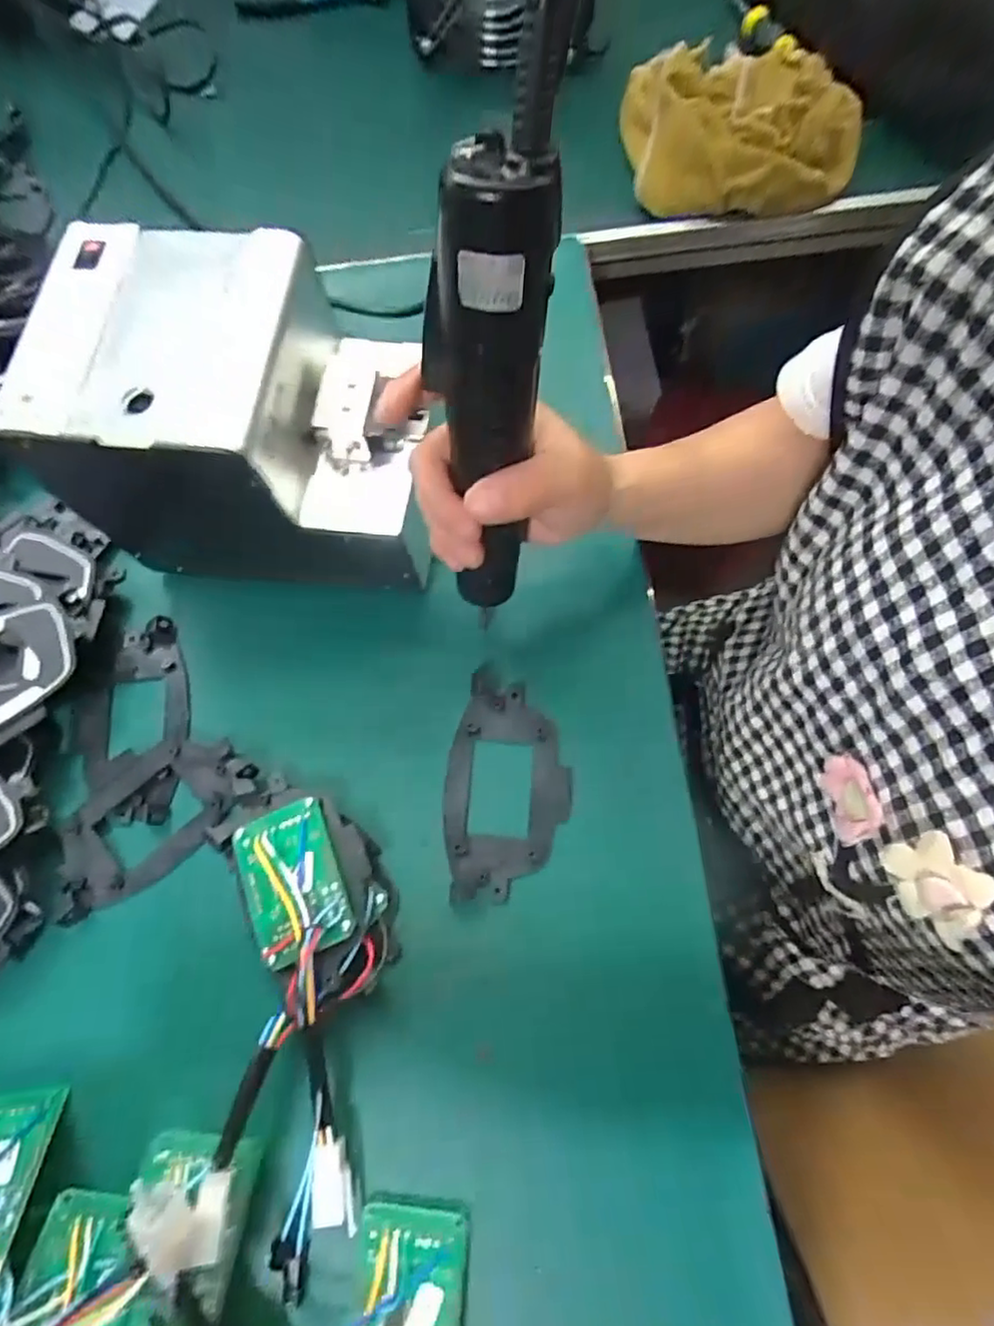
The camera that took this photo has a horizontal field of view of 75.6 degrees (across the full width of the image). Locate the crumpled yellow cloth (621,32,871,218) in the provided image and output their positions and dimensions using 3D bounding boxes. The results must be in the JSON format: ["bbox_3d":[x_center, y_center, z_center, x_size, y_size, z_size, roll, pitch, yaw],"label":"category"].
[{"bbox_3d":[0.184,-0.395,0.472,0.166,0.051,0.110,-11,73,-2],"label":"crumpled yellow cloth"}]

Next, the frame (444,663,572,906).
[{"bbox_3d":[0.006,0.068,0.363,0.070,0.007,0.122,-1,73,-1],"label":"frame"}]

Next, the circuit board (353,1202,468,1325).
[{"bbox_3d":[-0.041,0.288,0.285,0.049,0.017,0.070,3,73,2],"label":"circuit board"}]

